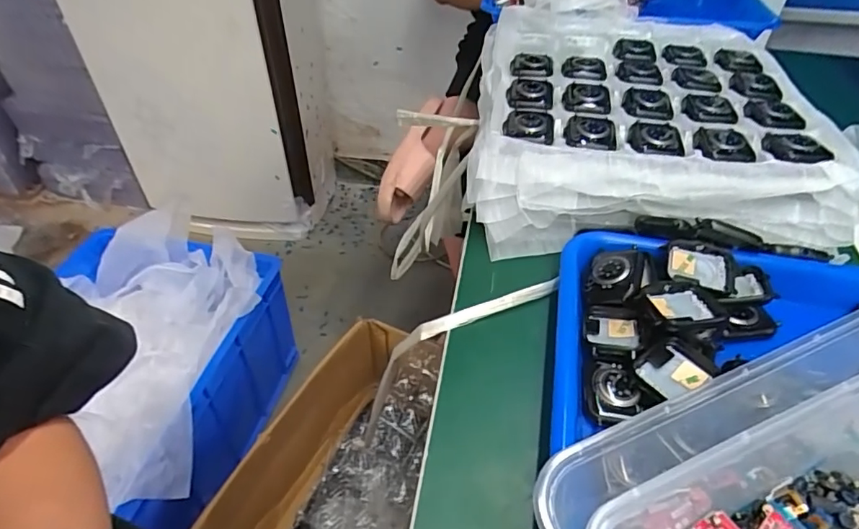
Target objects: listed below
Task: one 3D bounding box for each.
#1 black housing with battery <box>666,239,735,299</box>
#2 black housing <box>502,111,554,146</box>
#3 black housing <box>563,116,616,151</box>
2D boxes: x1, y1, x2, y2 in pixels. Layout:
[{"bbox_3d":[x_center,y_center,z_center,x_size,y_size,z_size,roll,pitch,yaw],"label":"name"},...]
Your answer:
[{"bbox_3d":[0.180,0.001,0.343,0.042,0.014,0.036,22,47,21],"label":"black housing with battery"},{"bbox_3d":[0.077,-0.106,0.399,0.037,0.008,0.041,8,43,7],"label":"black housing"},{"bbox_3d":[0.123,-0.101,0.396,0.037,0.009,0.046,10,44,9],"label":"black housing"}]

